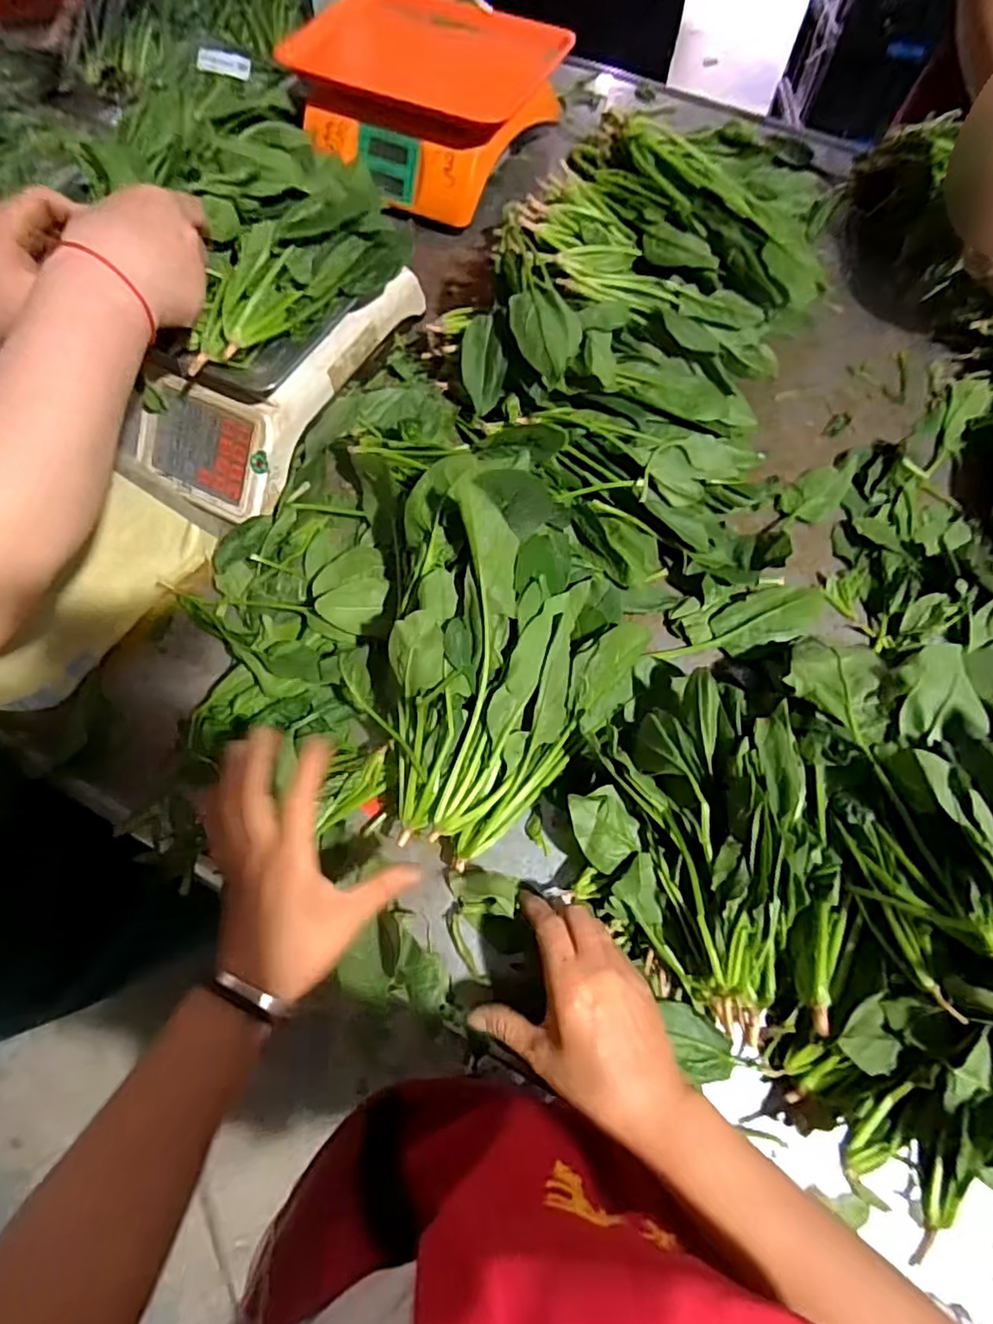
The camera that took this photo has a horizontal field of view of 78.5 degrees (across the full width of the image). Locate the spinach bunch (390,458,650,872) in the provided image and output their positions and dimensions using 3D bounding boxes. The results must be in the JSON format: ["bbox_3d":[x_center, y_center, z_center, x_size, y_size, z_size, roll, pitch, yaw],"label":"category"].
[{"bbox_3d":[0.021,-0.018,0.457,0.181,0.118,0.292,3,66,-1],"label":"spinach bunch"}]

